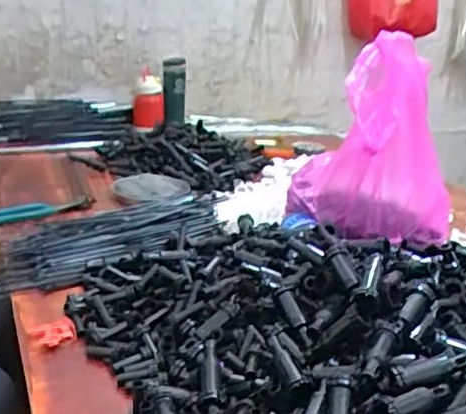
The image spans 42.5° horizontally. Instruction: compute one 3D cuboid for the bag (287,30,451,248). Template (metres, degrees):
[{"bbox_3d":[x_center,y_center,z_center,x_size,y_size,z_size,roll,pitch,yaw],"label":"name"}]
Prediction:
[{"bbox_3d":[0.197,-0.089,0.828,0.222,0.243,0.137,9,20,14],"label":"bag"}]

